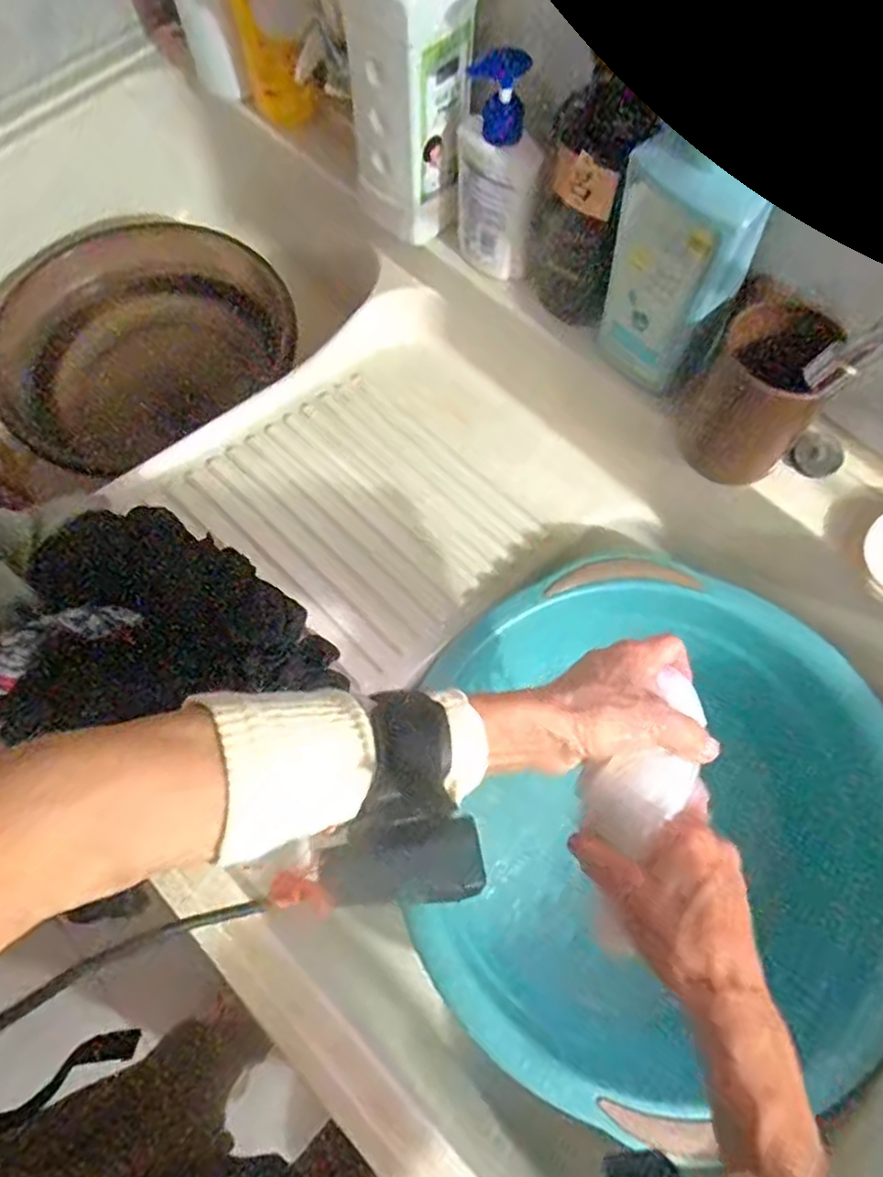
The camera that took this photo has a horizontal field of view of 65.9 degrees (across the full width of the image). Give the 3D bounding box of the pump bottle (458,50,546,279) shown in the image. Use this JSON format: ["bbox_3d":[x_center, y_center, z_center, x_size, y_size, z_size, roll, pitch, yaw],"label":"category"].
[{"bbox_3d":[0.042,-0.327,0.542,0.060,0.163,0.062,-4,68,-1],"label":"pump bottle"}]

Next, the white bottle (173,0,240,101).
[{"bbox_3d":[-0.225,-0.530,0.633,0.032,0.128,0.039,-22,70,-8],"label":"white bottle"}]

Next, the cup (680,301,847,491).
[{"bbox_3d":[0.231,-0.137,0.497,0.081,0.112,0.070,33,72,13],"label":"cup"}]

